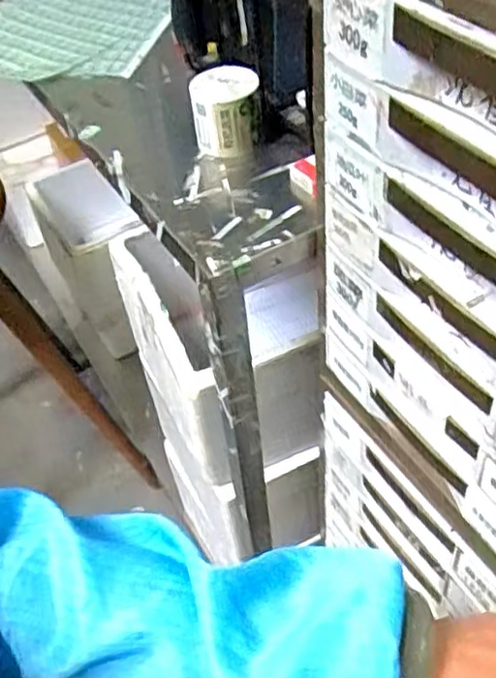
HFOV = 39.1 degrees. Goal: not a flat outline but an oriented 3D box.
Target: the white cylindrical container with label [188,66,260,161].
[{"bbox_3d":[-0.022,-0.220,0.672,0.062,0.068,0.063,-3,46,4],"label":"white cylindrical container with label"}]

